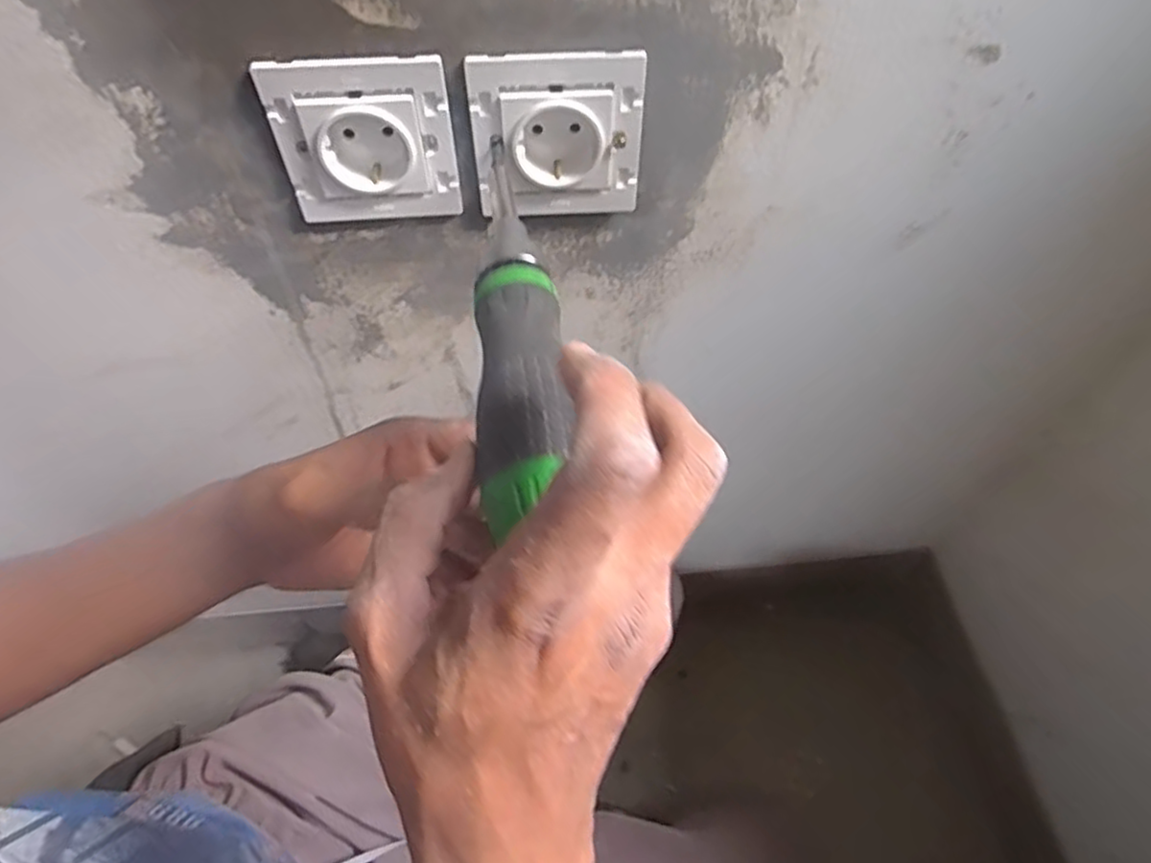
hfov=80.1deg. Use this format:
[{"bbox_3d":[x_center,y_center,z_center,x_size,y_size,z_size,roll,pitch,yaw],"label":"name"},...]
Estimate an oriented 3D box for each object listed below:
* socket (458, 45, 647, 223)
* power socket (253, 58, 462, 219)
[{"bbox_3d":[-0.009,-0.150,0.346,0.083,0.082,0.023,-5,54,-2],"label":"socket"},{"bbox_3d":[-0.103,-0.145,0.340,0.082,0.082,0.019,-8,54,-4],"label":"power socket"}]

